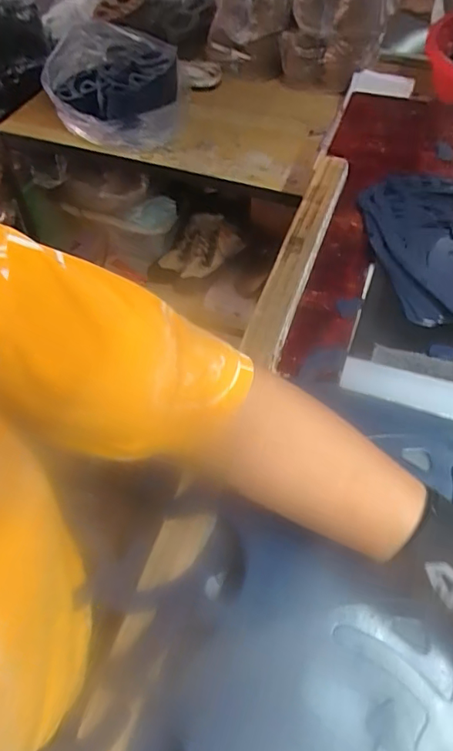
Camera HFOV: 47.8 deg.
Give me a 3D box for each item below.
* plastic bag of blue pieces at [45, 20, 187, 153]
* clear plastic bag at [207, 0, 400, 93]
[{"bbox_3d":[-0.236,-0.611,1.090,0.270,0.146,0.234,3,54,7],"label":"plastic bag of blue pieces"},{"bbox_3d":[0.166,-0.831,1.135,0.412,0.262,0.227,10,56,12],"label":"clear plastic bag"}]

